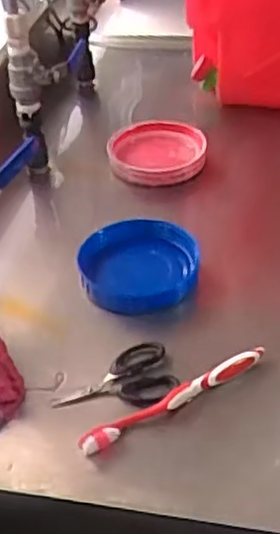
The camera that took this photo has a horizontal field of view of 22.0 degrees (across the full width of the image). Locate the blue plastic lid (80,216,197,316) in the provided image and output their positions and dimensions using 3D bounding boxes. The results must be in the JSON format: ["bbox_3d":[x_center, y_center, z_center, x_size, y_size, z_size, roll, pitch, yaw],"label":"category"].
[{"bbox_3d":[-0.002,-0.001,0.748,0.118,0.039,0.114,-3,39,2],"label":"blue plastic lid"}]

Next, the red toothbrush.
[{"bbox_3d":[0.032,0.112,0.611,0.181,0.017,0.018,-23,42,-21],"label":"red toothbrush"}]

